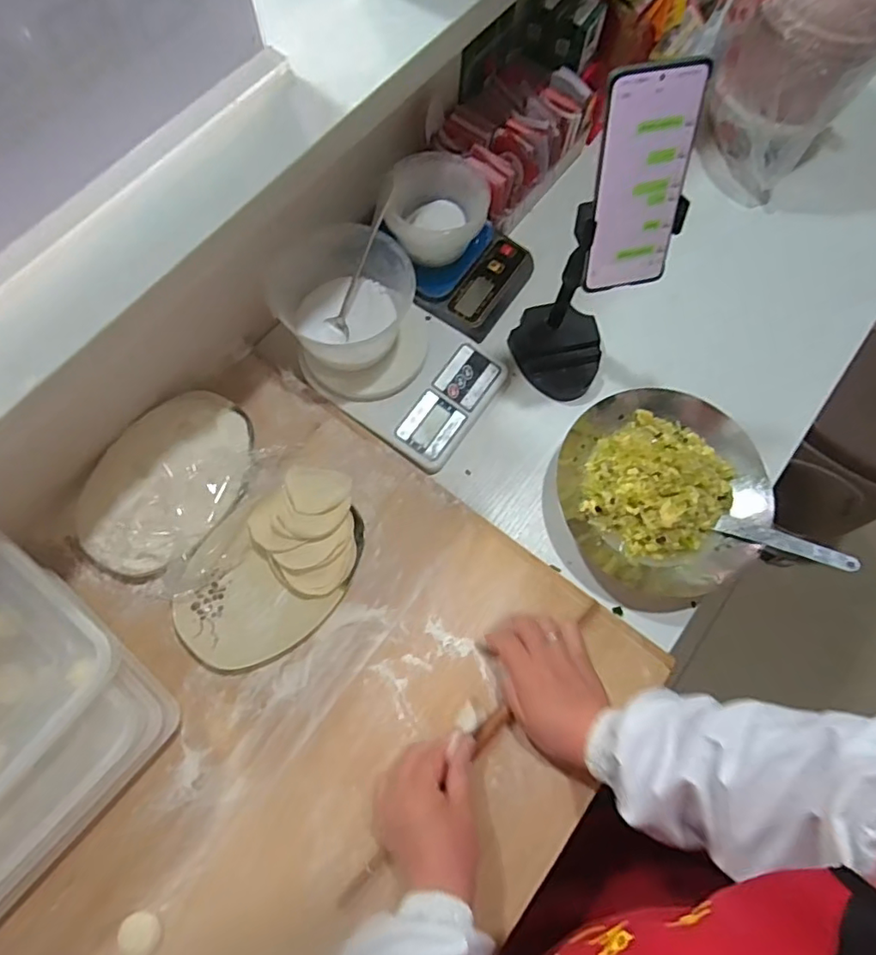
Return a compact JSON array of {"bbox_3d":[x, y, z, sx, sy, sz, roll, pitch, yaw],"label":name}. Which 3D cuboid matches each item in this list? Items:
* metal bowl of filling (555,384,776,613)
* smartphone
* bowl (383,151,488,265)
[{"bbox_3d":[0.240,0.011,0.617,0.216,0.079,0.225,1,72,-2],"label":"metal bowl of filling"},{"bbox_3d":[0.158,-0.225,0.439,0.076,0.162,0.009,-13,47,-6],"label":"smartphone"},{"bbox_3d":[-0.001,-0.311,0.665,0.110,0.081,0.115,1,74,-2],"label":"bowl"}]

